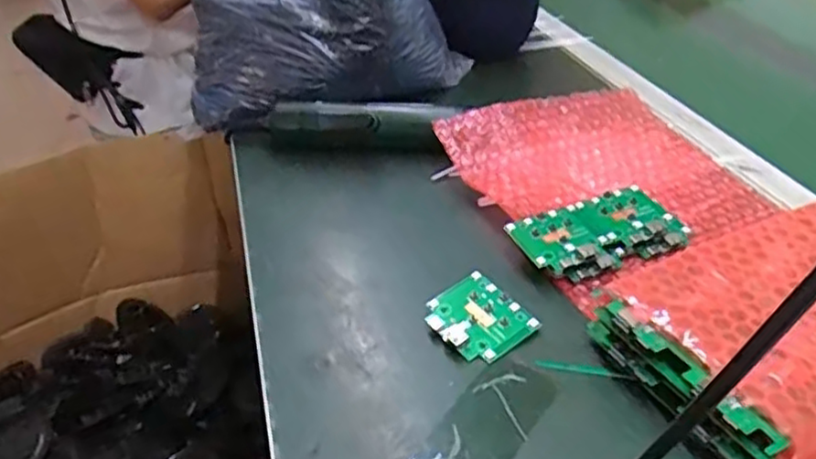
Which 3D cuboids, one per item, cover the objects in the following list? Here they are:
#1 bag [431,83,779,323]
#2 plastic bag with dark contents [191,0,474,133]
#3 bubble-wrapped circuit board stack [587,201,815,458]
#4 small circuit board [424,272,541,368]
[{"bbox_3d":[0.154,-0.049,0.547,0.201,0.055,0.195,-18,37,-19],"label":"bag"},{"bbox_3d":[-0.091,-0.233,0.713,0.280,0.186,0.190,-12,35,-11],"label":"plastic bag with dark contents"},{"bbox_3d":[0.227,0.052,0.399,0.216,0.046,0.137,-17,36,-18],"label":"bubble-wrapped circuit board stack"},{"bbox_3d":[0.044,0.055,0.439,0.054,0.004,0.058,-31,56,-28],"label":"small circuit board"}]

